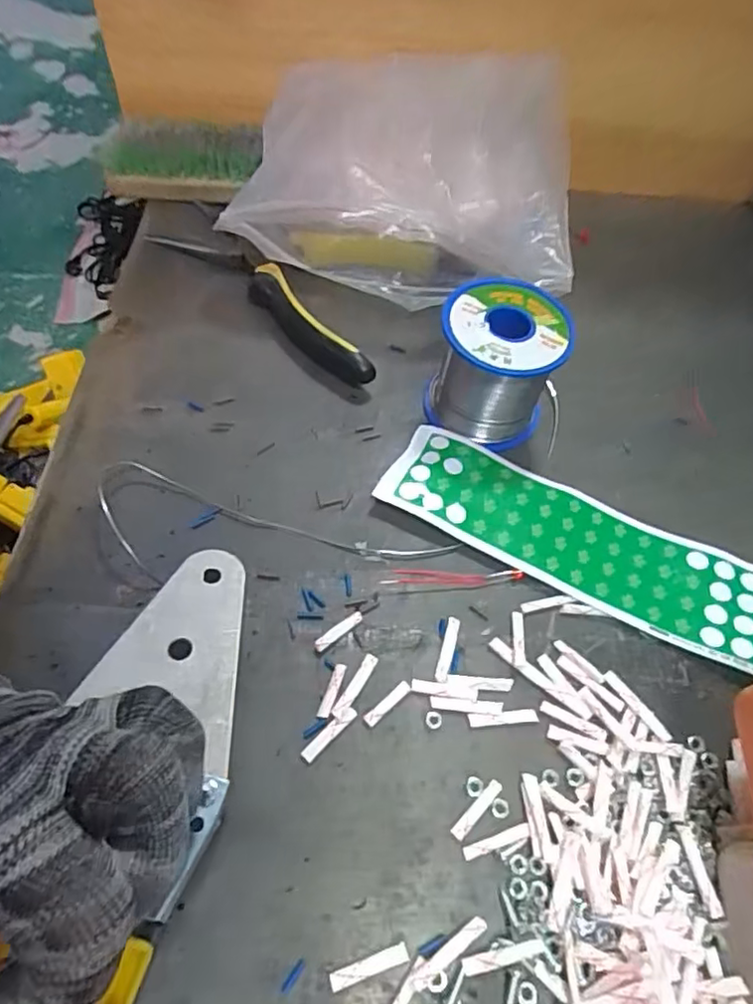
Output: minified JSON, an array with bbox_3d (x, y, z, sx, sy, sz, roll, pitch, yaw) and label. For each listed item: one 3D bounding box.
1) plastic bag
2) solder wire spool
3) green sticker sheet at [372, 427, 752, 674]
[{"bbox_3d":[0.018,-0.196,0.383,0.201,0.101,0.135,5,57,-2],"label":"plastic bag"},{"bbox_3d":[0.064,-0.074,0.330,0.066,0.064,0.062,14,57,4],"label":"solder wire spool"},{"bbox_3d":[0.109,0.022,0.307,0.216,0.009,0.059,25,58,11],"label":"green sticker sheet"}]

